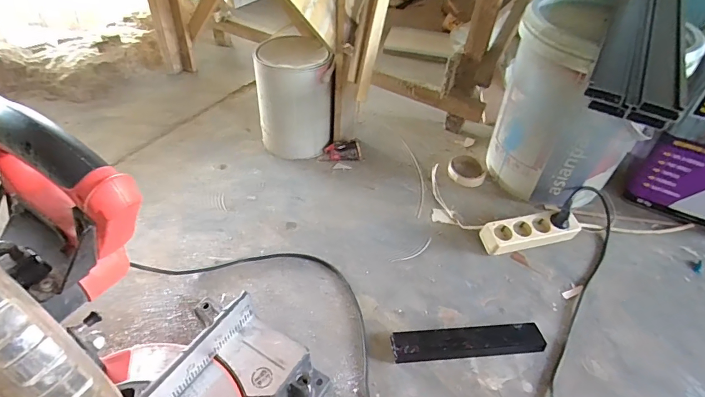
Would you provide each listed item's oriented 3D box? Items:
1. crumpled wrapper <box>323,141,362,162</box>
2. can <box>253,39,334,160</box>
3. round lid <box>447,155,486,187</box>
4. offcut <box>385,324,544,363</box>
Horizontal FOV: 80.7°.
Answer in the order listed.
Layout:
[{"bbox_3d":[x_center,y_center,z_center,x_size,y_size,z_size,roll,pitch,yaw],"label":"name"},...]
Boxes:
[{"bbox_3d":[-0.024,-0.120,1.036,0.096,0.031,0.044,-2,46,-8],"label":"crumpled wrapper"},{"bbox_3d":[-0.147,-0.248,1.001,0.163,0.233,0.193,-8,47,-14],"label":"can"},{"bbox_3d":[0.275,-0.065,1.002,0.088,0.033,0.088,18,46,11],"label":"round lid"},{"bbox_3d":[0.193,0.238,0.689,0.251,0.027,0.047,-1,46,-7],"label":"offcut"}]

